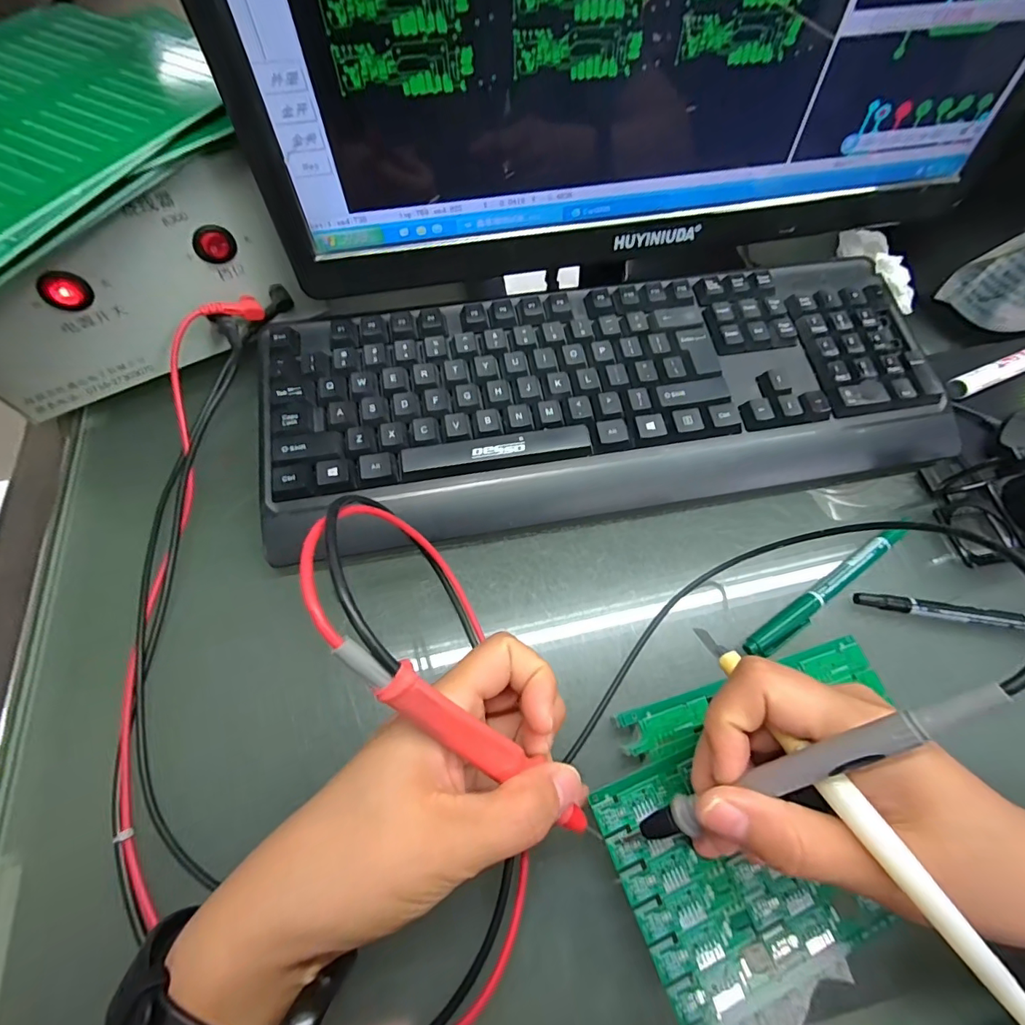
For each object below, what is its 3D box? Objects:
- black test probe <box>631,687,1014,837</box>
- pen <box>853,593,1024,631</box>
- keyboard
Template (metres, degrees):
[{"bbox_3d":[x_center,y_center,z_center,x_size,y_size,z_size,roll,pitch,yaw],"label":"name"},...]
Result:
[{"bbox_3d":[0.094,0.091,0.162,0.010,0.133,0.010,-4,54,-51],"label":"black test probe"},{"bbox_3d":[0.266,0.059,0.264,0.138,0.010,0.013,7,64,2],"label":"pen"},{"bbox_3d":[0.062,-0.077,0.308,0.426,0.045,0.155,-8,65,-5],"label":"keyboard"}]

